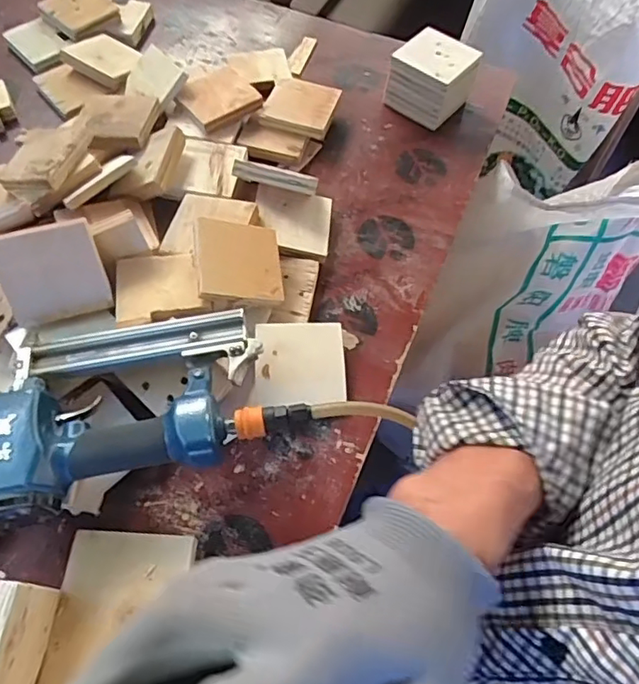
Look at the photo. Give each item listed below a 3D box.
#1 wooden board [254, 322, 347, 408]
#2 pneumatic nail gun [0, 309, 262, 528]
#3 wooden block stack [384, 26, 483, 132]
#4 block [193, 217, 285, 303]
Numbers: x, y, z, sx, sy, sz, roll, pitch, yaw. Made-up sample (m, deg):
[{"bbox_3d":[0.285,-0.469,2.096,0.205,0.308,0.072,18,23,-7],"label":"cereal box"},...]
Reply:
[{"bbox_3d":[-0.019,0.022,0.560,0.094,0.008,0.085,2,75,-18],"label":"wooden board"},{"bbox_3d":[-0.169,0.046,0.482,0.226,0.049,0.183,-9,61,-8],"label":"pneumatic nail gun"},{"bbox_3d":[0.159,-0.371,0.778,0.099,0.079,0.109,33,63,15],"label":"wooden block stack"},{"bbox_3d":[-0.082,-0.082,0.563,0.088,0.013,0.084,3,71,-30],"label":"block"}]

